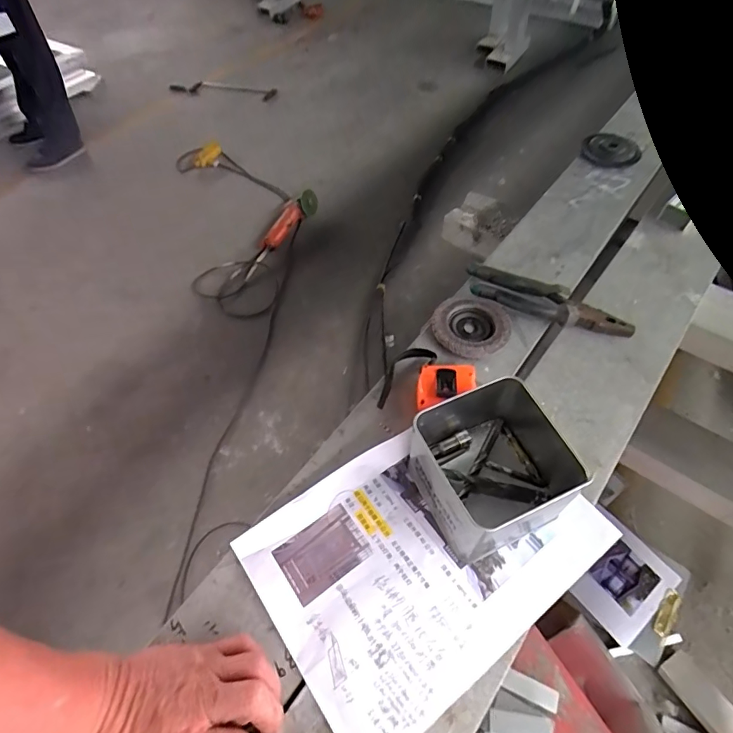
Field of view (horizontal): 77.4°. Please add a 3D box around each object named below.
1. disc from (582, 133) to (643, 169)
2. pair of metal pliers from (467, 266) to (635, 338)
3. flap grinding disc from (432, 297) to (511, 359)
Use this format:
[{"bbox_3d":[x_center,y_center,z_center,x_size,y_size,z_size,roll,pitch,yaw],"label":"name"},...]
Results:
[{"bbox_3d":[0.422,-0.373,0.791,0.095,0.008,0.104,10,55,9],"label":"disc"},{"bbox_3d":[0.228,-0.082,0.580,0.203,0.018,0.053,22,57,17],"label":"pair of metal pliers"},{"bbox_3d":[0.128,-0.048,0.564,0.089,0.017,0.093,-1,54,1],"label":"flap grinding disc"}]

